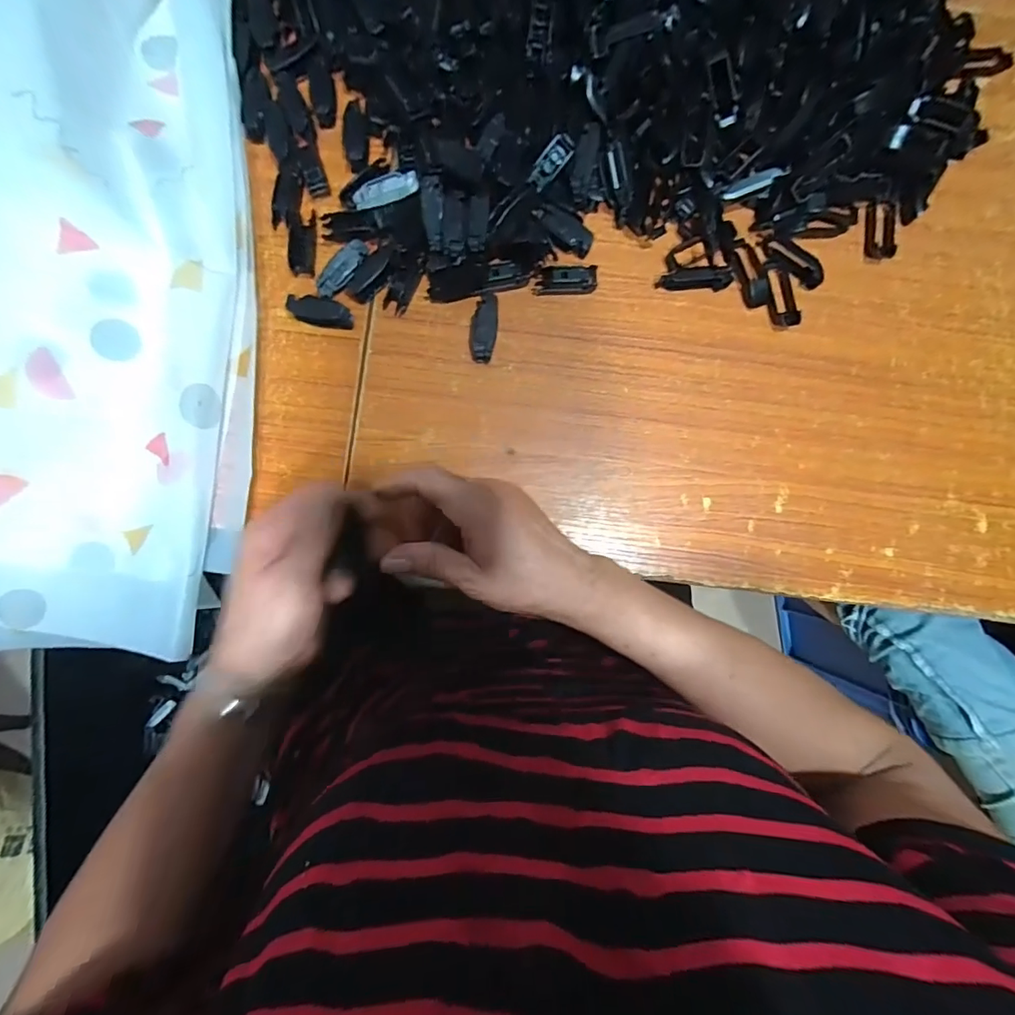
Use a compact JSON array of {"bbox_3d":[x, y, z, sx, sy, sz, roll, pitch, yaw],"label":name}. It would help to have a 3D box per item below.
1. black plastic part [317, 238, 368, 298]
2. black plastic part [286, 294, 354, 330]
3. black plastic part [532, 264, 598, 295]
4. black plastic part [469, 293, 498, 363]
[{"bbox_3d":[-0.128,-0.185,0.366,0.022,0.010,0.049,34,87,1],"label":"black plastic part"},{"bbox_3d":[-0.144,-0.151,0.366,0.047,0.017,0.019,10,87,0],"label":"black plastic part"},{"bbox_3d":[0.046,-0.180,0.375,0.049,0.014,0.018,-1,87,-1],"label":"black plastic part"},{"bbox_3d":[-0.019,-0.138,0.366,0.020,0.018,0.047,9,87,0],"label":"black plastic part"}]

